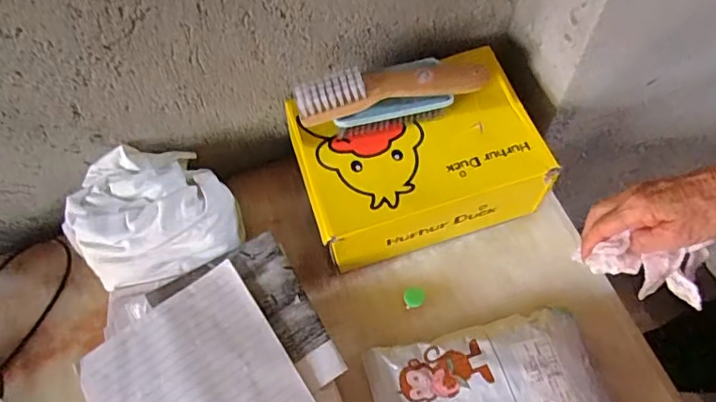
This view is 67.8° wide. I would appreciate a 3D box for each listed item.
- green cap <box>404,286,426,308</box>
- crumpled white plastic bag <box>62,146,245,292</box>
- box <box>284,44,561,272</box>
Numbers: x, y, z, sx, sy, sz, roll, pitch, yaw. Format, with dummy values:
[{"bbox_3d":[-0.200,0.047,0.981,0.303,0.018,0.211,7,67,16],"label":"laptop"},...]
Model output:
[{"bbox_3d":[0.062,0.105,0.585,0.023,0.006,0.023,-1,63,2],"label":"green cap"},{"bbox_3d":[-0.226,0.013,0.595,0.170,0.068,0.132,-16,64,-6],"label":"crumpled white plastic bag"},{"bbox_3d":[0.068,-0.050,0.600,0.258,0.110,0.183,-16,64,-6],"label":"box"}]

